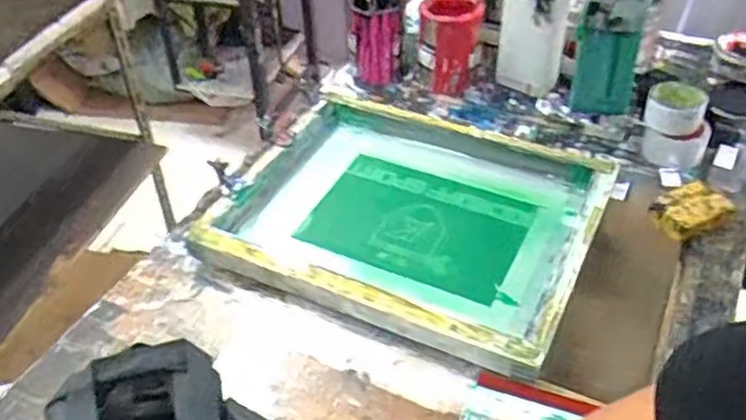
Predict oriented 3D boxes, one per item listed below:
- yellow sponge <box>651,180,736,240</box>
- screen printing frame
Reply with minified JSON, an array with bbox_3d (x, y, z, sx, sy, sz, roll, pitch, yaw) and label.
[{"bbox_3d":[0.448,-0.001,0.967,0.109,0.025,0.064,-26,46,-24],"label":"yellow sponge"},{"bbox_3d":[0.062,-0.006,1.000,0.498,0.054,0.442,16,45,21],"label":"screen printing frame"}]

